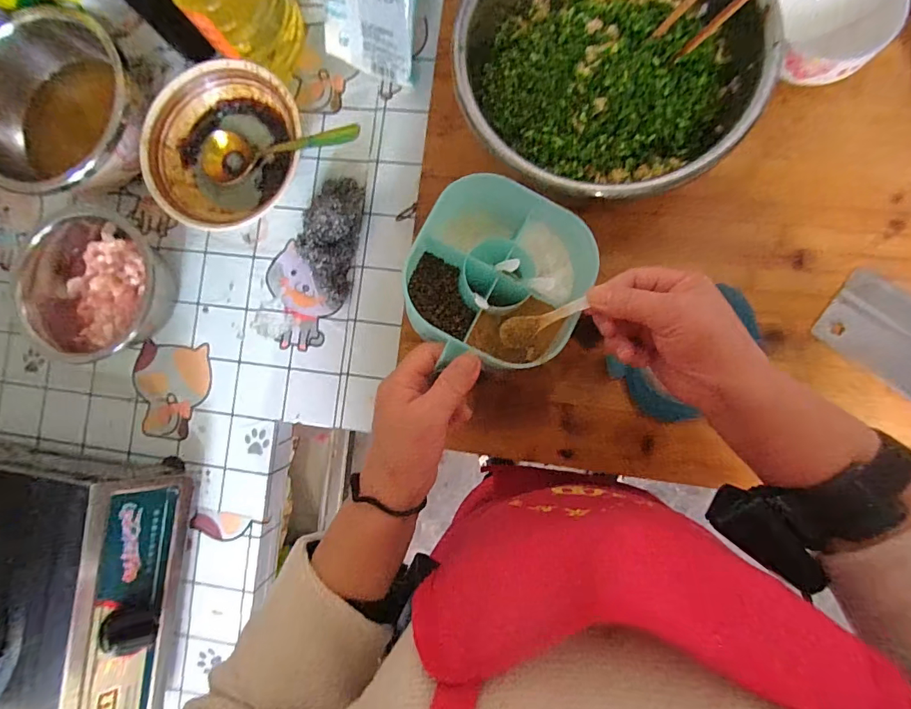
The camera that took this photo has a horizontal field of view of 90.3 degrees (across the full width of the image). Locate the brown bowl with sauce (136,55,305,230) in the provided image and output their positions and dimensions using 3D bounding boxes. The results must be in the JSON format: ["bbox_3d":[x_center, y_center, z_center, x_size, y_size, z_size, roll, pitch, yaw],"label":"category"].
[{"bbox_3d":[-0.247,-0.221,0.491,0.175,0.059,0.153,-32,83,4],"label":"brown bowl with sauce"}]

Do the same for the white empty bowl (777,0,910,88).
[{"bbox_3d":[0.340,-0.296,0.411,0.095,0.064,0.104,-1,86,8],"label":"white empty bowl"}]

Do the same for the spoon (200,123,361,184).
[{"bbox_3d":[-0.186,-0.215,0.469,0.198,0.033,0.047,1,86,24],"label":"spoon"}]

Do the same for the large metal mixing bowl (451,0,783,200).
[{"bbox_3d":[0.134,-0.259,0.411,0.245,0.113,0.277,10,89,6],"label":"large metal mixing bowl"}]

